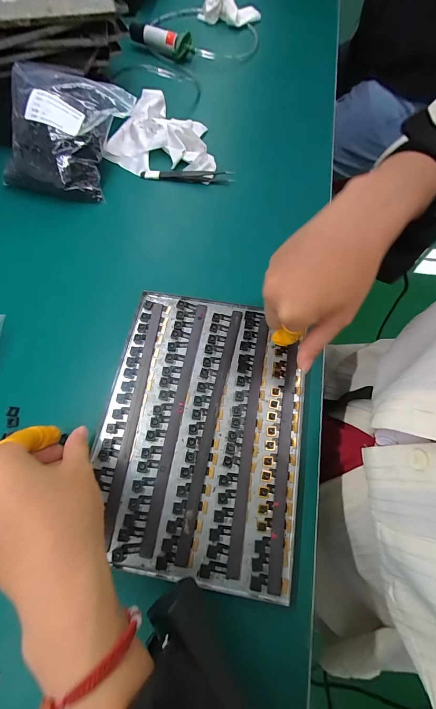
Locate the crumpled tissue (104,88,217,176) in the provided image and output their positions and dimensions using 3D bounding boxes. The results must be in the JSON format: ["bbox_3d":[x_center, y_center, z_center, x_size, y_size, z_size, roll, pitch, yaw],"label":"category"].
[{"bbox_3d":[-0.092,-0.332,0.425,0.143,0.030,0.199,-8,68,-5],"label":"crumpled tissue"}]

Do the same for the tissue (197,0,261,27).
[{"bbox_3d":[0.021,-0.660,0.564,0.116,0.038,0.042,19,68,7],"label":"tissue"}]

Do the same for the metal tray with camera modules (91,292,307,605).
[{"bbox_3d":[-0.013,0.059,0.278,0.177,0.006,0.245,9,68,3],"label":"metal tray with camera modules"}]

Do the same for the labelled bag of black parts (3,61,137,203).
[{"bbox_3d":[-0.196,-0.285,0.380,0.126,0.073,0.149,14,68,4],"label":"labelled bag of black parts"}]

